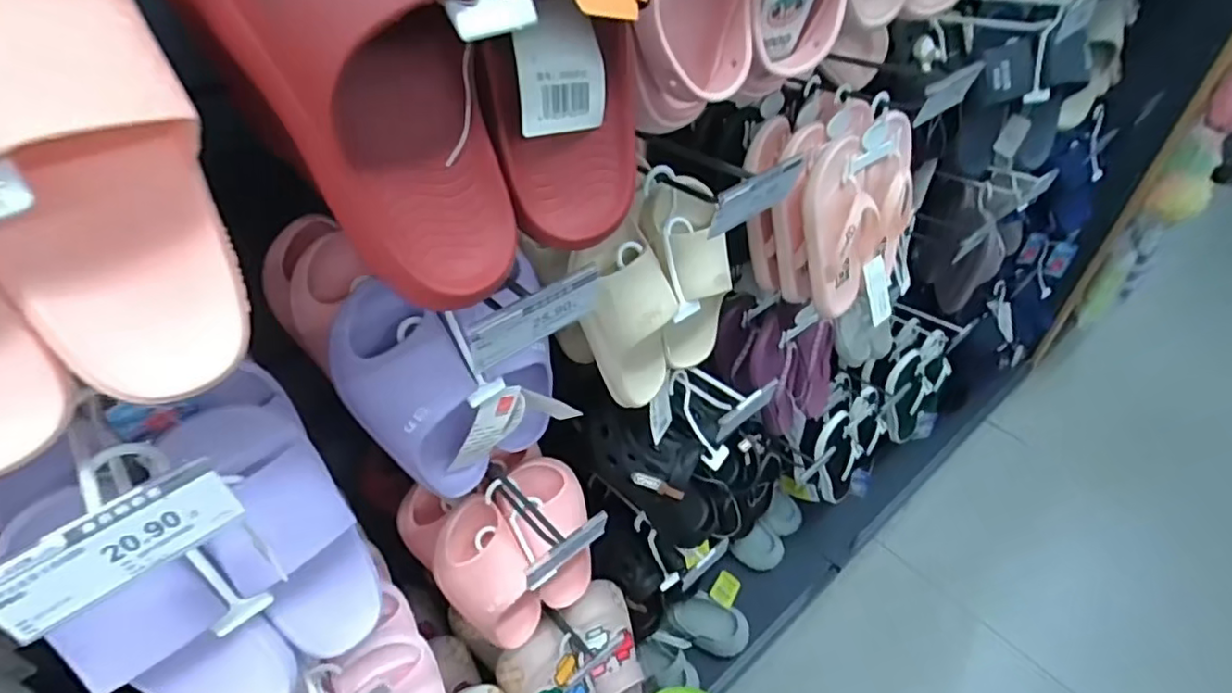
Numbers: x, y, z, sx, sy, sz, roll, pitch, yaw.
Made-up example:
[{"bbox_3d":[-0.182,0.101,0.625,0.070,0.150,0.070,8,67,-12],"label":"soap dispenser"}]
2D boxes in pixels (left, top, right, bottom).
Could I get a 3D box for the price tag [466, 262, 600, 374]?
[{"bbox_3d":[-0.053,-0.019,0.420,0.102,0.043,0.009,-32,58,-26],"label":"price tag"}]

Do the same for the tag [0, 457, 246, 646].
[{"bbox_3d":[-0.239,0.096,0.299,0.099,0.042,0.004,-33,34,-28],"label":"tag"}]

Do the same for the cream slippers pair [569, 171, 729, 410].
[{"bbox_3d":[0.043,-0.056,0.694,0.173,0.236,0.086,-27,49,-24],"label":"cream slippers pair"}]

